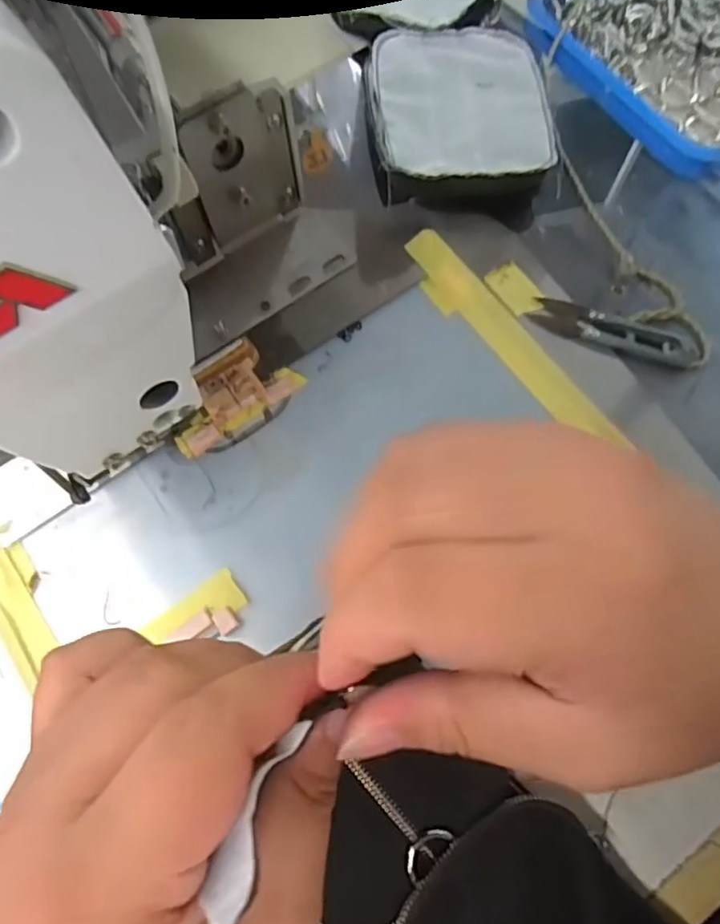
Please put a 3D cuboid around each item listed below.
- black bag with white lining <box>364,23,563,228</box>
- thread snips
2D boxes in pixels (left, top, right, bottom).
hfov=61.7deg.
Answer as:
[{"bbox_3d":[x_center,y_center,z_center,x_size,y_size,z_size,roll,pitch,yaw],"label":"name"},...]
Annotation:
[{"bbox_3d":[0.069,-0.240,0.427,0.124,0.034,0.149,1,70,2],"label":"black bag with white lining"},{"bbox_3d":[0.162,-0.082,0.385,0.103,0.008,0.023,20,72,8],"label":"thread snips"}]

